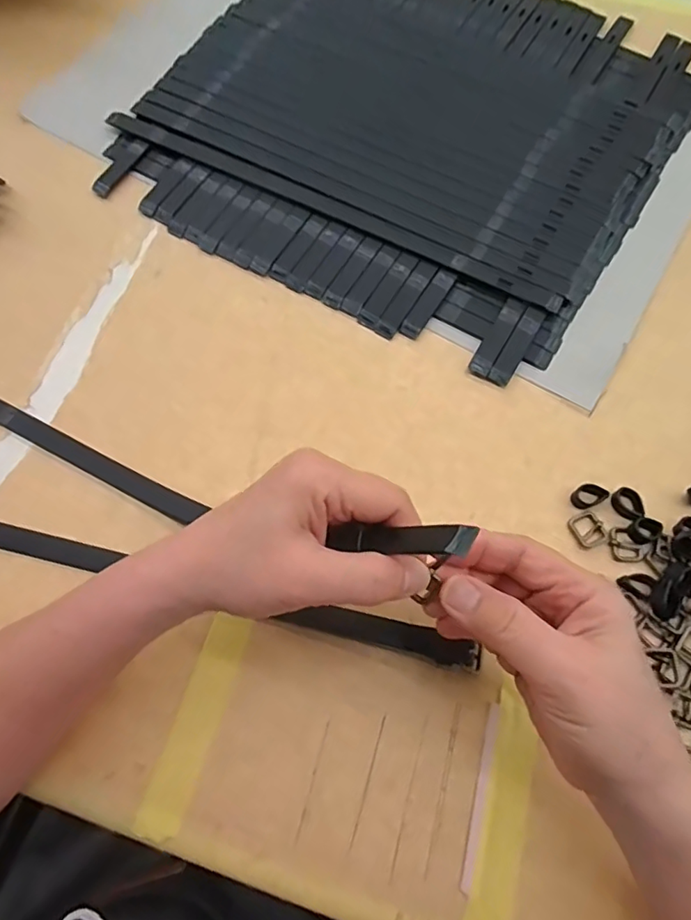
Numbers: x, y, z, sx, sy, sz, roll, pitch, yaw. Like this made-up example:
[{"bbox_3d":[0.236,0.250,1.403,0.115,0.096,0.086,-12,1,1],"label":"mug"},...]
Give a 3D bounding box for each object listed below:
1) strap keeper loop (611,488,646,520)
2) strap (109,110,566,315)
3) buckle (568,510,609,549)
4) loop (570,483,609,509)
[{"bbox_3d":[0.183,0.029,0.359,0.015,0.007,0.022,-25,70,-8],"label":"strap keeper loop"},{"bbox_3d":[-0.025,-0.207,0.445,0.403,0.004,0.022,29,72,12],"label":"strap"},{"bbox_3d":[0.158,0.045,0.358,0.020,0.004,0.023,-29,70,-10],"label":"buckle"},{"bbox_3d":[0.160,0.023,0.364,0.021,0.008,0.016,-30,70,-10],"label":"loop"}]

